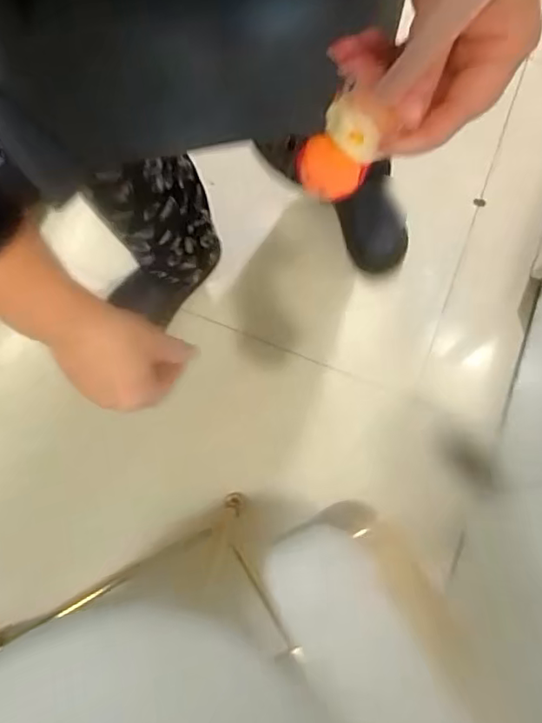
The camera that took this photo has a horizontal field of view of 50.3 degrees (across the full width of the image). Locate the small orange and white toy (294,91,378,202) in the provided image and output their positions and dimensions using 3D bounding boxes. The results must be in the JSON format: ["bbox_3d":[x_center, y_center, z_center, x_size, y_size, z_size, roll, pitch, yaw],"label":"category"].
[{"bbox_3d":[0.036,-0.106,0.287,0.034,0.049,0.022,41,46,-2],"label":"small orange and white toy"}]

